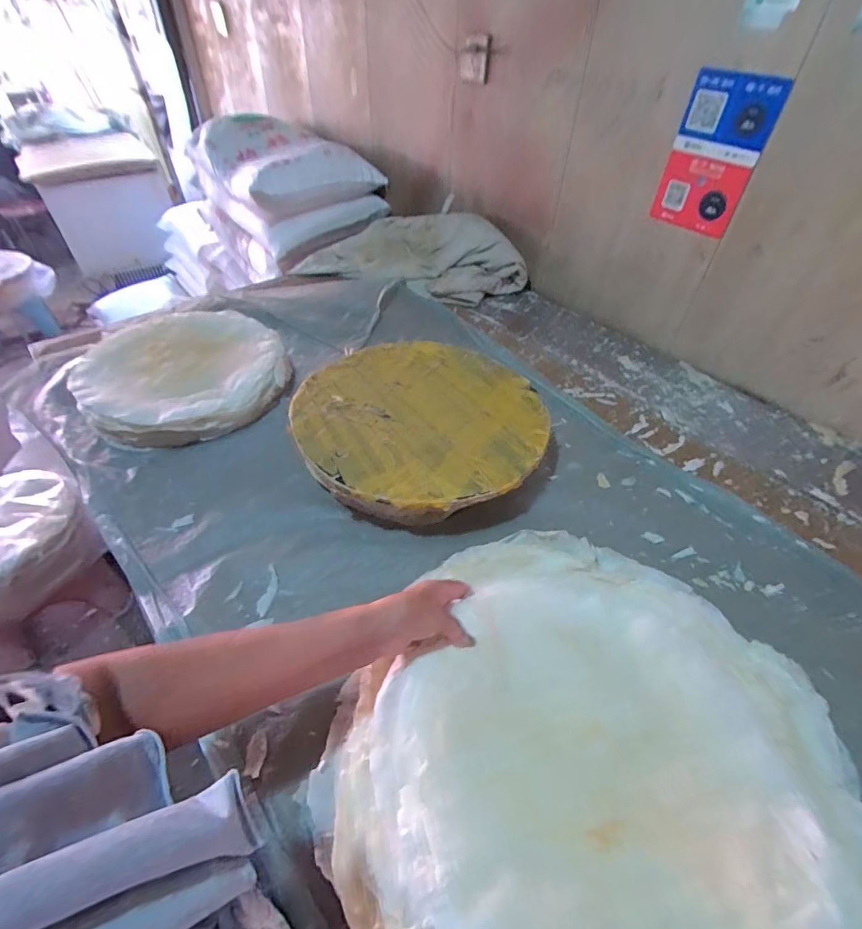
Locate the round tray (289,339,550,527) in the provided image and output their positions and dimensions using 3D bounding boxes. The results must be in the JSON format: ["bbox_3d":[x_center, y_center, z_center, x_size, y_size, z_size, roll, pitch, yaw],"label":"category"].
[{"bbox_3d":[-0.019,-0.064,0.787,0.395,0.084,0.404,2,46,-2],"label":"round tray"}]

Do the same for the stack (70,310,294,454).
[{"bbox_3d":[-0.490,-0.189,0.909,0.368,0.063,0.384,-30,55,-27],"label":"stack"}]

